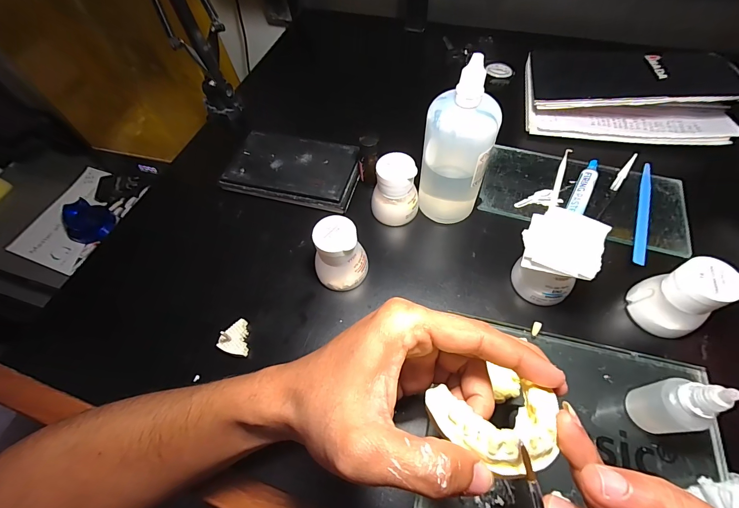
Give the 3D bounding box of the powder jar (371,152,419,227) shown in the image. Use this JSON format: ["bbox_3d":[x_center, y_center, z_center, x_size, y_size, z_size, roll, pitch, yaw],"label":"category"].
[{"bbox_3d":[0.025,-0.063,0.338,0.041,0.057,0.043,-2,60,3],"label":"powder jar"}]

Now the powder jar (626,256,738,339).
[{"bbox_3d":[0.247,0.035,0.267,0.042,0.061,0.047,-21,60,-8],"label":"powder jar"}]

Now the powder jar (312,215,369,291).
[{"bbox_3d":[-0.028,0.001,0.307,0.046,0.063,0.042,-2,60,3],"label":"powder jar"}]

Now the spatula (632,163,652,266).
[{"bbox_3d":[0.281,-0.044,0.344,0.012,0.007,0.137,20,63,15],"label":"spatula"}]

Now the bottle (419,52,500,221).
[{"bbox_3d":[0.080,-0.092,0.305,0.058,0.144,0.047,16,62,13],"label":"bottle"}]

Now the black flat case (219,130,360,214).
[{"bbox_3d":[-0.087,-0.097,0.390,0.147,0.024,0.086,13,61,11],"label":"black flat case"}]

